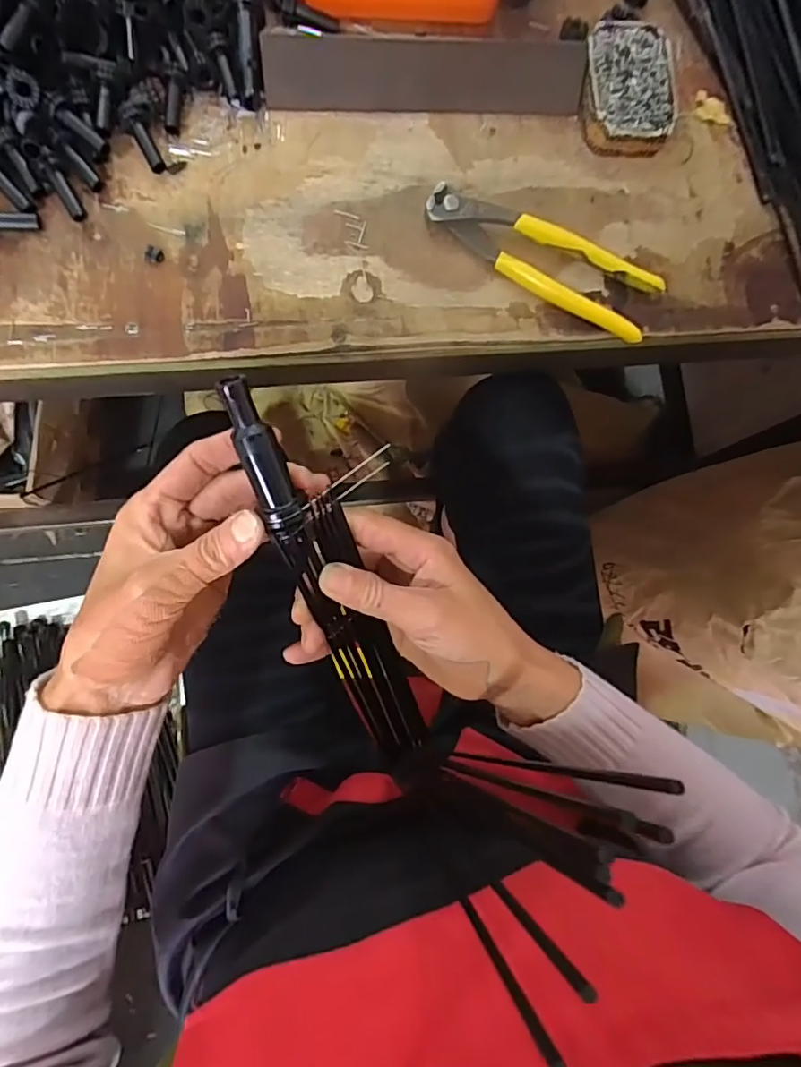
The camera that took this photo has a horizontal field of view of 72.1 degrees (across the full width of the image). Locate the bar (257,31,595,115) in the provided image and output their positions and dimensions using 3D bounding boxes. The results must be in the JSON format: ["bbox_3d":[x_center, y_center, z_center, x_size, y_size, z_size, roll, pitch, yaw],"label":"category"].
[{"bbox_3d":[0.019,-0.316,0.378,0.218,0.012,0.043,-5,116,-8],"label":"bar"}]

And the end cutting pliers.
[{"bbox_3d":[0.094,-0.186,0.371,0.164,0.016,0.046,26,80,-3],"label":"end cutting pliers"}]

